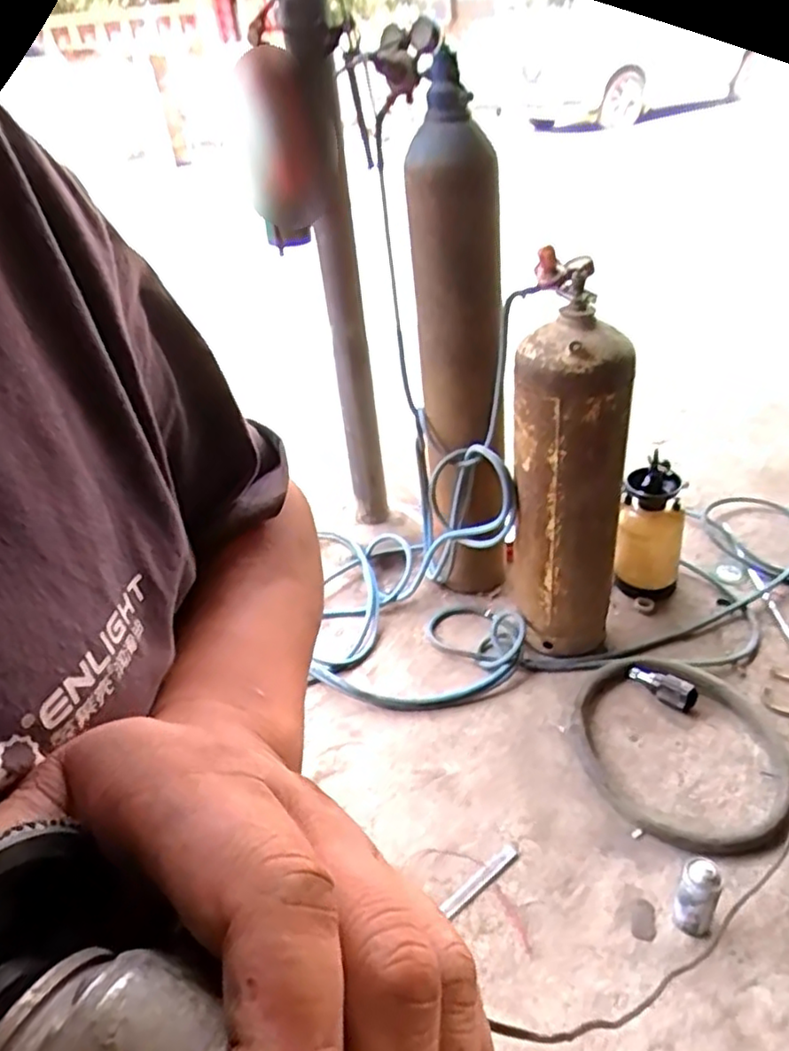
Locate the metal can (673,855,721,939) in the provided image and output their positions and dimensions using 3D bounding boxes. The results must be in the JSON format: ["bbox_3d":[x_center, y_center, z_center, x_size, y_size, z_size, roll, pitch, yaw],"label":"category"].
[{"bbox_3d":[0.571,0.698,1.263,0.069,0.178,0.069,-4,37,3],"label":"metal can"}]

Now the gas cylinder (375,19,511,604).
[{"bbox_3d":[0.169,-0.356,1.693,0.256,1.379,0.278,-3,37,5],"label":"gas cylinder"}]

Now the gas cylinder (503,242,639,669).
[{"bbox_3d":[0.431,-0.086,1.676,0.273,1.015,0.250,4,38,13],"label":"gas cylinder"}]

